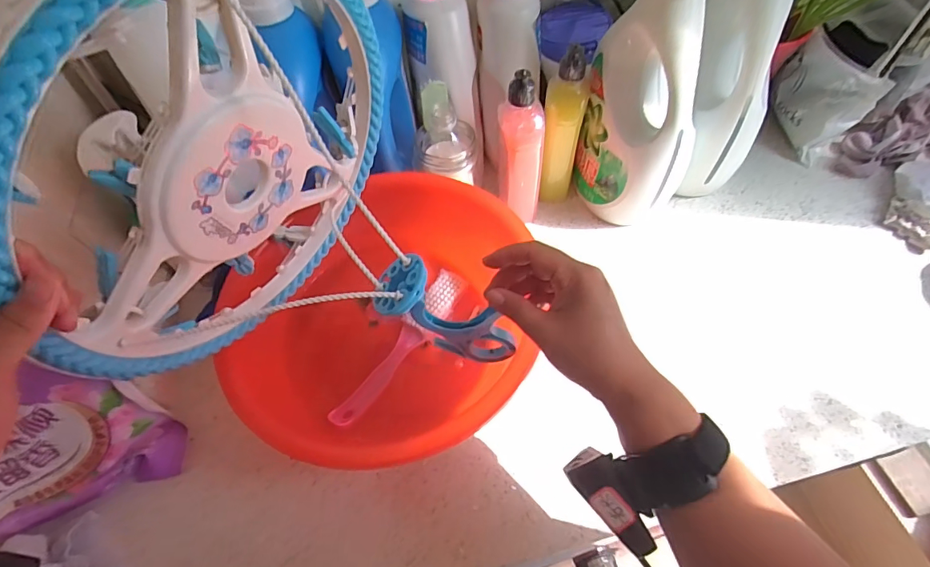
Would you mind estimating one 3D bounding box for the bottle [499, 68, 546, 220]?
[{"bbox_3d":[0.071,-0.166,0.583,0.059,0.199,0.054,4,59,7],"label":"bottle"}]

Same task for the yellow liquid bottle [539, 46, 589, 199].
[{"bbox_3d":[0.128,-0.200,0.599,0.051,0.202,0.058,11,60,11],"label":"yellow liquid bottle"}]

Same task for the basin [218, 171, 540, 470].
[{"bbox_3d":[-0.081,0.043,0.502,0.307,0.140,0.287,-2,58,3],"label":"basin"}]

